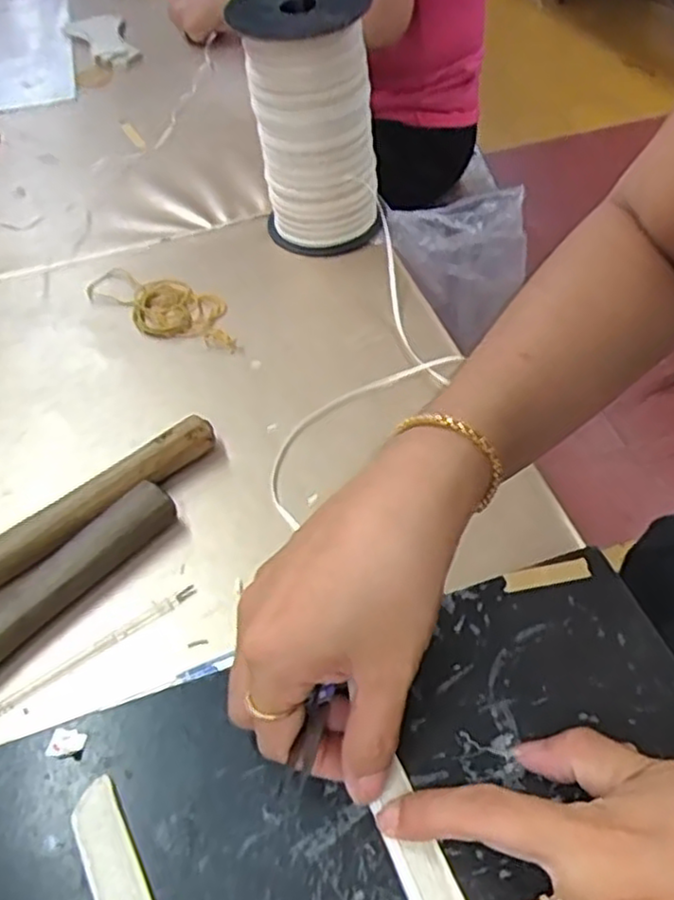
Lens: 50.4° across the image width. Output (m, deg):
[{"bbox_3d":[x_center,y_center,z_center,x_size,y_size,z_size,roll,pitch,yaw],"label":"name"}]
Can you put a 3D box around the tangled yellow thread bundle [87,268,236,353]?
[{"bbox_3d":[-0.128,-0.107,0.538,0.146,0.007,0.057,28,55,27],"label":"tangled yellow thread bundle"}]

